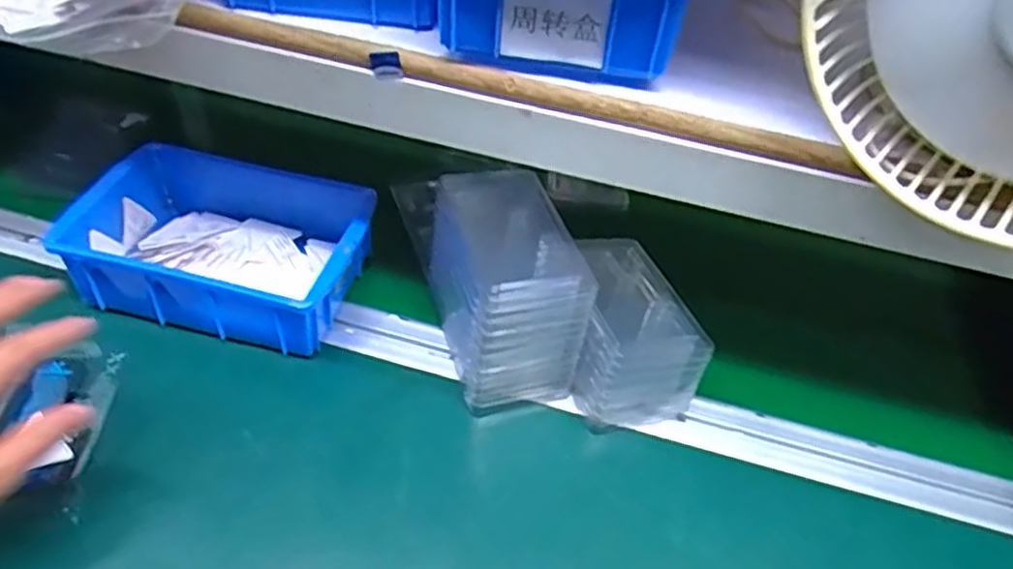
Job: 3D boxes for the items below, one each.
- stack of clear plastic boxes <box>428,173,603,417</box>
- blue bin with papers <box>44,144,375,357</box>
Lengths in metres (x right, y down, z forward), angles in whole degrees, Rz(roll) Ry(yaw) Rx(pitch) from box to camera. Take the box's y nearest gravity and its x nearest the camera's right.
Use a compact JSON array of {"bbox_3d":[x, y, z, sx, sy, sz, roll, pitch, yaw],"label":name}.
[{"bbox_3d":[-0.003,-0.002,0.536,0.077,0.112,0.144,-10,49,-15],"label":"stack of clear plastic boxes"},{"bbox_3d":[-0.208,-0.033,0.571,0.197,0.070,0.148,13,47,6],"label":"blue bin with papers"}]

